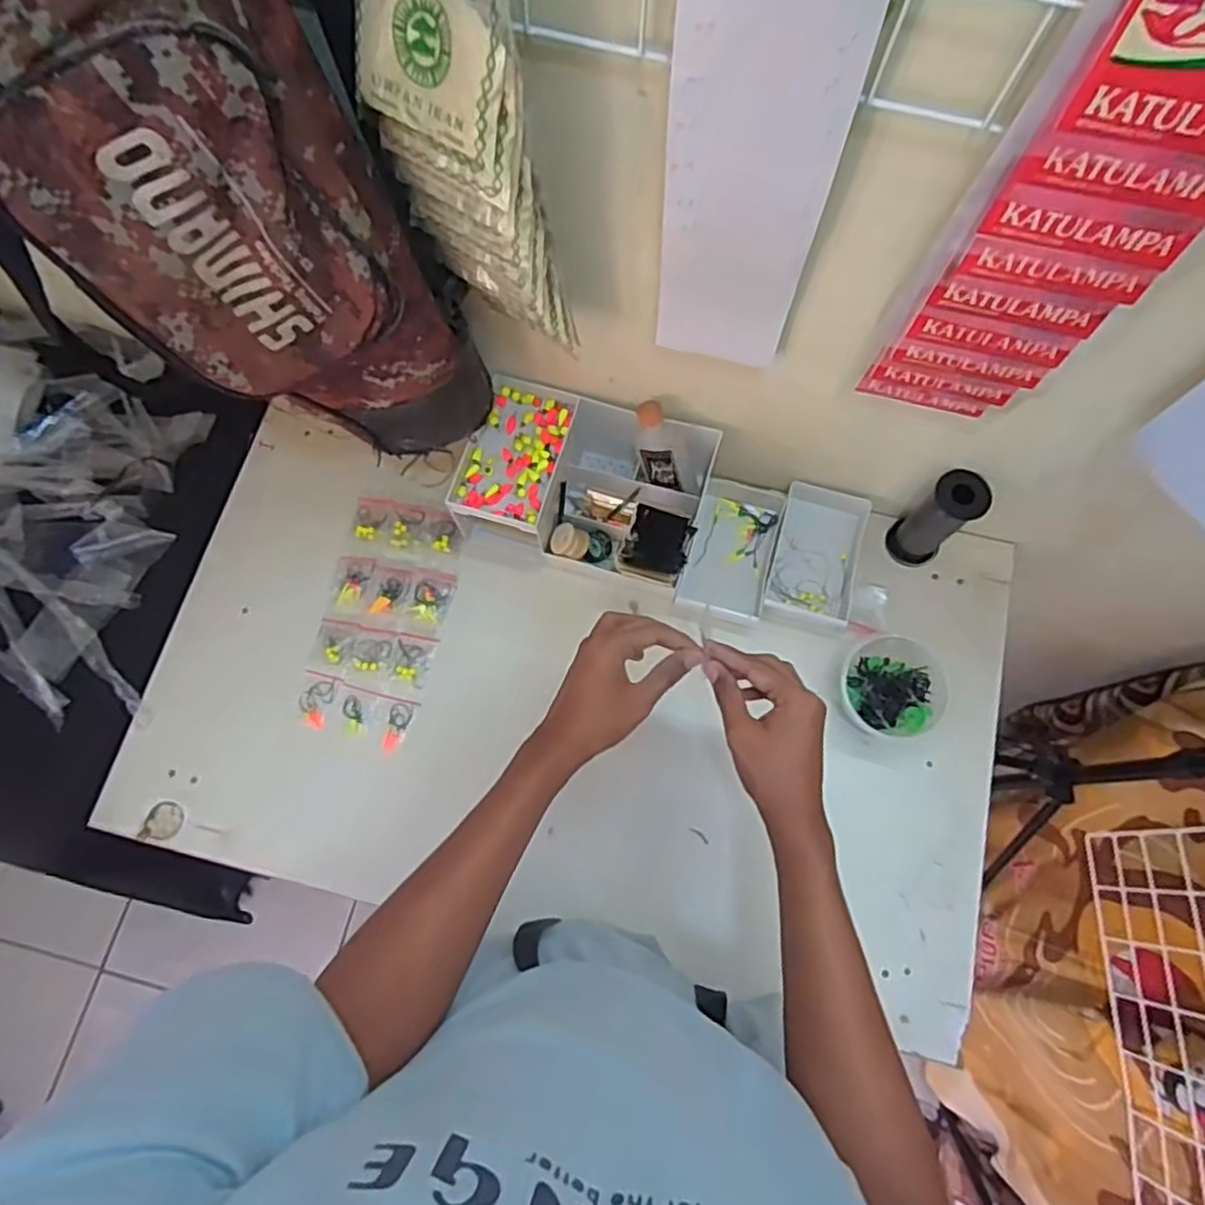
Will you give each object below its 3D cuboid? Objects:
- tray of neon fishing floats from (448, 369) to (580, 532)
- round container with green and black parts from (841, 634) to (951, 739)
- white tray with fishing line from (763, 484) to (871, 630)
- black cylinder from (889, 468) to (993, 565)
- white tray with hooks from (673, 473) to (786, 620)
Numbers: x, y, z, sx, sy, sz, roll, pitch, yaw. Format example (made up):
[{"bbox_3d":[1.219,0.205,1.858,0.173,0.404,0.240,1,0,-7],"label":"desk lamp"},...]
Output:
[{"bbox_3d":[-0.083,-0.147,0.696,0.089,0.024,0.147,17,74,5],"label":"tray of neon fishing floats"},{"bbox_3d":[0.276,0.079,0.686,0.089,0.037,0.094,0,73,0],"label":"round container with green and black parts"},{"bbox_3d":[0.219,-0.047,0.730,0.085,0.033,0.135,16,74,4],"label":"white tray with fishing line"},{"bbox_3d":[0.324,-0.078,0.704,0.042,0.131,0.049,-36,77,-10],"label":"black cylinder"},{"bbox_3d":[0.134,-0.056,0.743,0.084,0.028,0.146,17,74,4],"label":"white tray with hooks"}]

